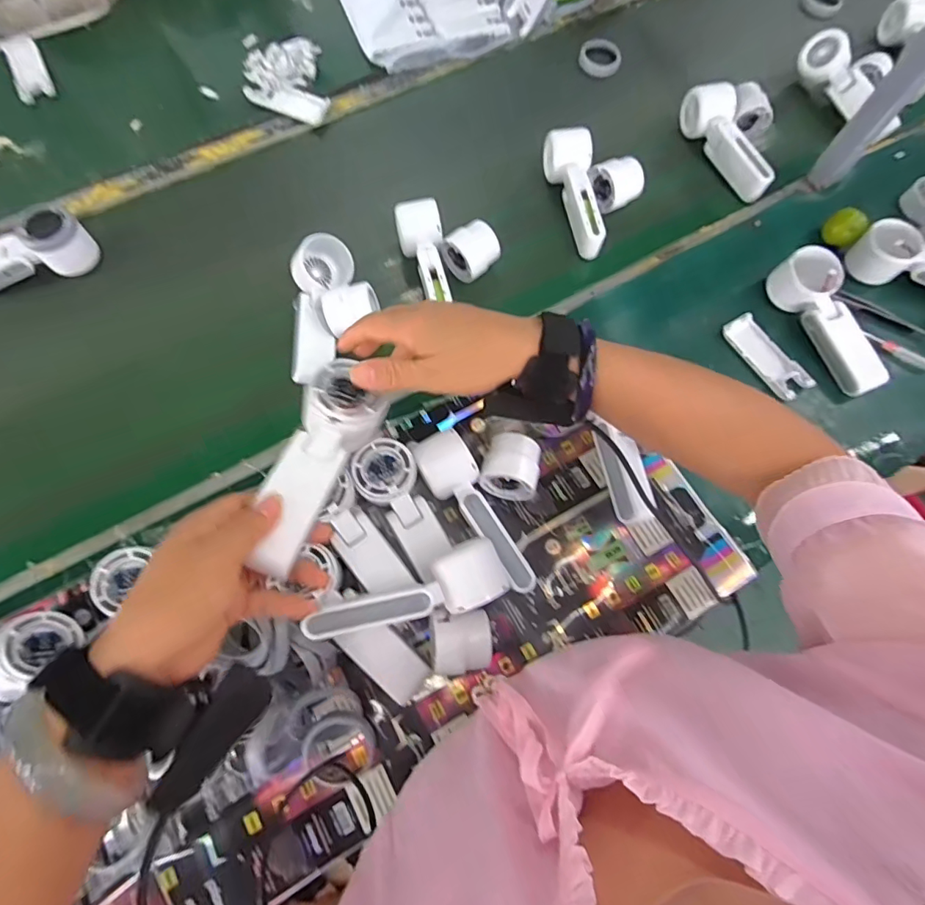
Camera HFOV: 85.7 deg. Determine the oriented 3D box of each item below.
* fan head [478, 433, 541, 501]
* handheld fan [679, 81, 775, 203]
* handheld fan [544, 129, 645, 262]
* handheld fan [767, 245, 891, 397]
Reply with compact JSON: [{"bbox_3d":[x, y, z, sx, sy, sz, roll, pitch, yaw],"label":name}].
[{"bbox_3d":[0.049,0.014,0.492,0.053,0.052,0.053,17,71,4],"label":"fan head"},{"bbox_3d":[0.344,-0.407,0.653,0.046,0.055,0.168,-13,72,-6],"label":"handheld fan"},{"bbox_3d":[0.142,-0.323,0.616,0.044,0.051,0.163,-8,72,-5],"label":"handheld fan"},{"bbox_3d":[0.408,-0.147,0.545,0.048,0.053,0.168,-22,73,-9],"label":"handheld fan"}]

